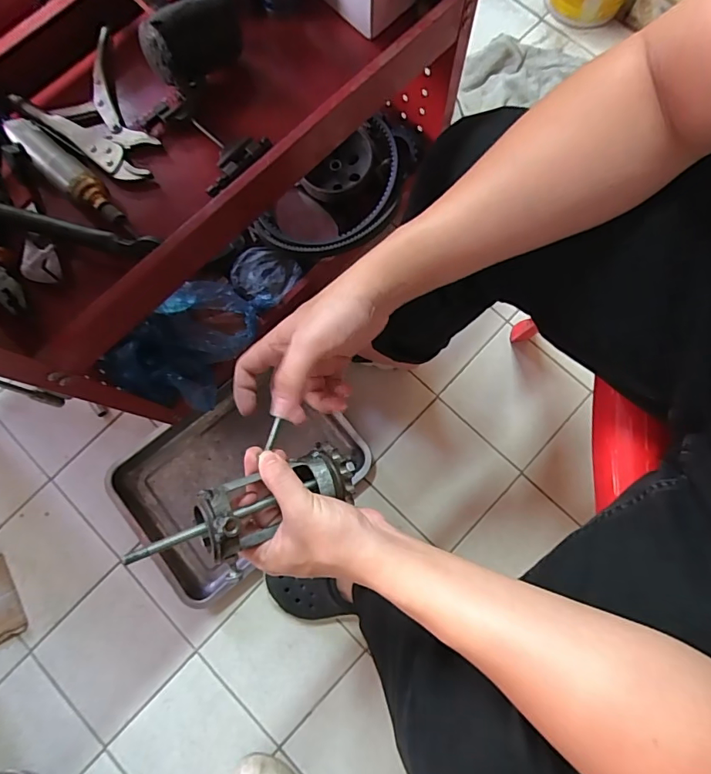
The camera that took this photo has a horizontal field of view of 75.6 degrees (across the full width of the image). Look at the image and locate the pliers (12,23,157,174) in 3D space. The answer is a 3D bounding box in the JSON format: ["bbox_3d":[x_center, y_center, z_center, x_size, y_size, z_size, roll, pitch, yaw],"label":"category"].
[{"bbox_3d":[-0.293,-0.317,0.530,0.127,0.020,0.173,-41,79,-8],"label":"pliers"}]

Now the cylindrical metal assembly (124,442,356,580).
[{"bbox_3d":[-0.071,0.091,0.324,0.155,0.048,0.056,-21,76,-26],"label":"cylindrical metal assembly"}]

